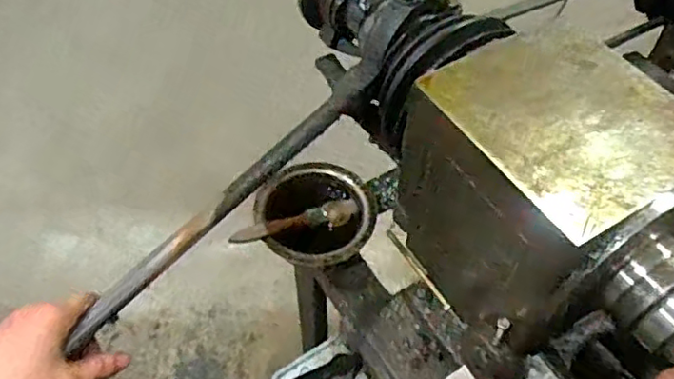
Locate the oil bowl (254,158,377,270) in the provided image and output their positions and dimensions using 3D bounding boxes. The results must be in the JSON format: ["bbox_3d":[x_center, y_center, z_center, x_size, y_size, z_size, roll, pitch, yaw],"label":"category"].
[{"bbox_3d":[-0.024,0.032,0.680,0.126,0.058,0.120,0,53,-1],"label":"oil bowl"}]

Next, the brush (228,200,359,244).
[{"bbox_3d":[-0.046,0.035,0.683,0.145,0.031,0.024,-18,55,-14],"label":"brush"}]

